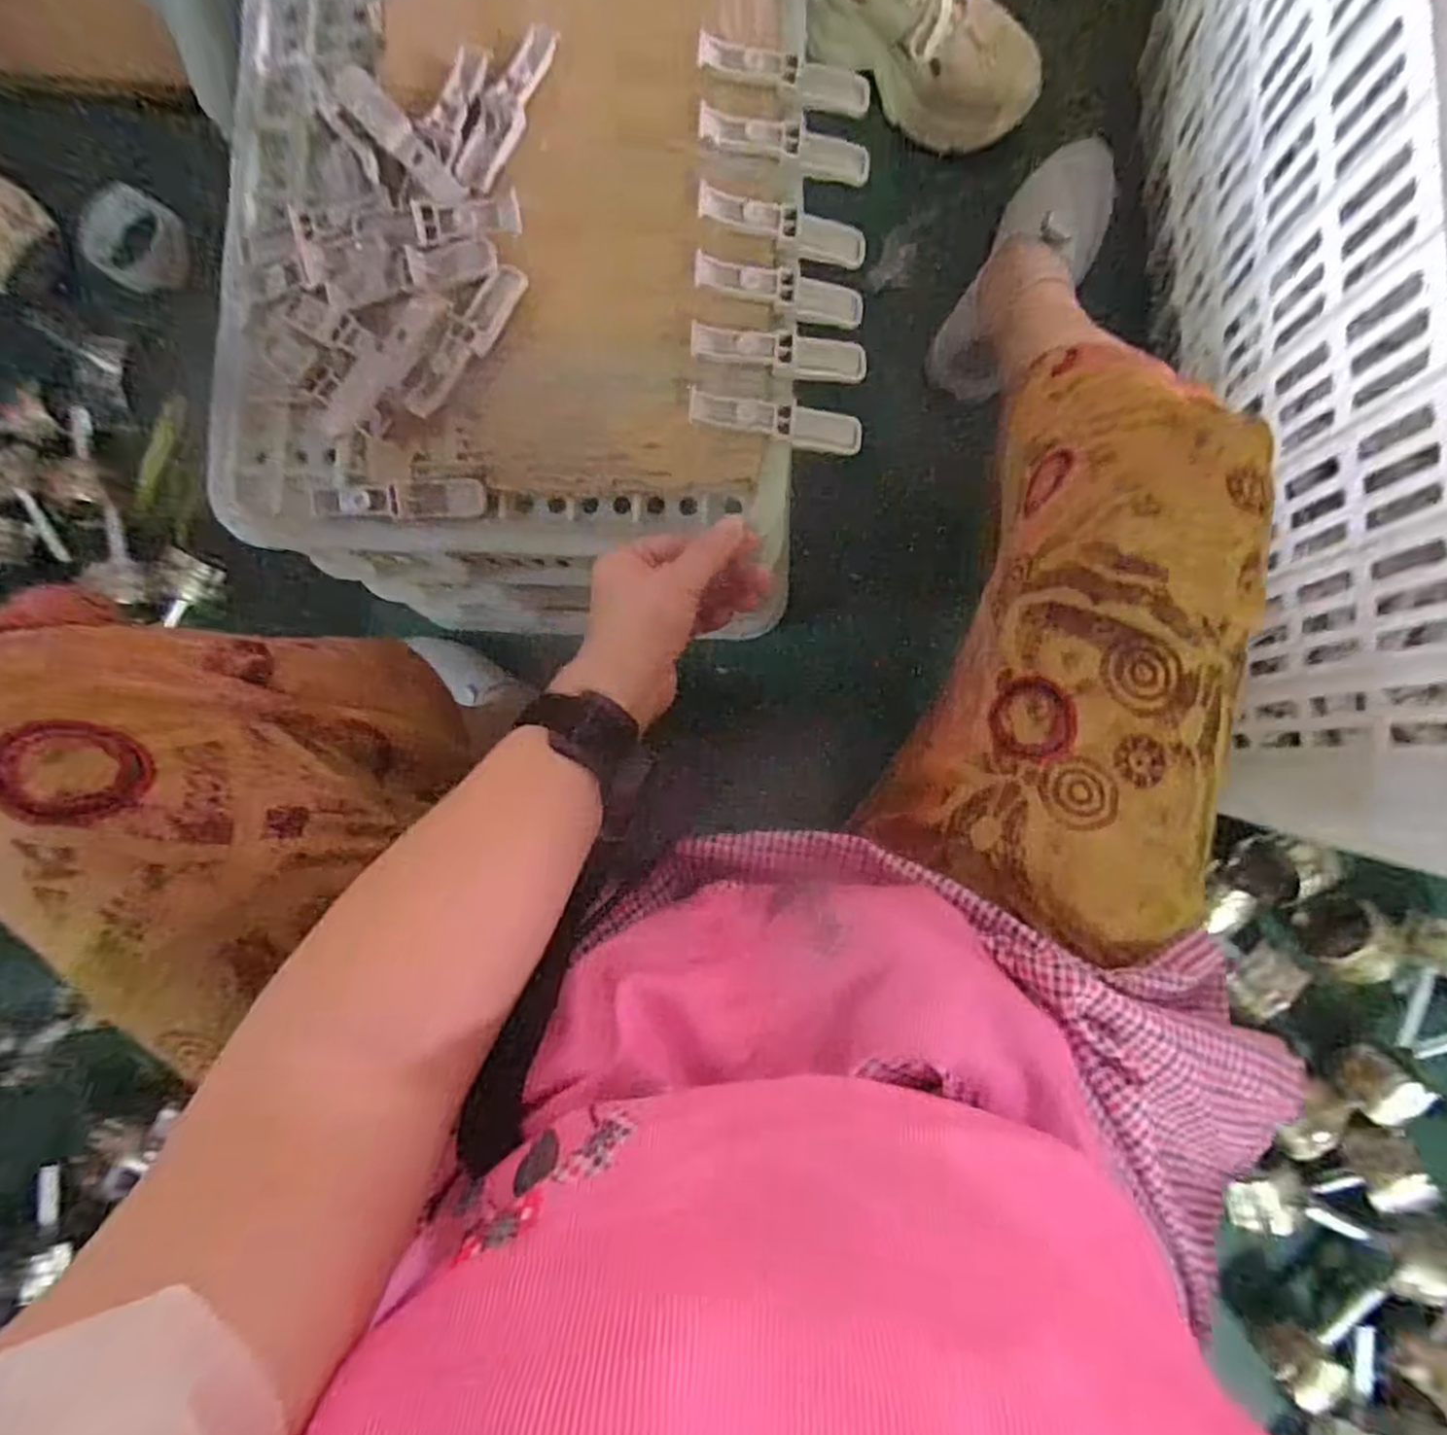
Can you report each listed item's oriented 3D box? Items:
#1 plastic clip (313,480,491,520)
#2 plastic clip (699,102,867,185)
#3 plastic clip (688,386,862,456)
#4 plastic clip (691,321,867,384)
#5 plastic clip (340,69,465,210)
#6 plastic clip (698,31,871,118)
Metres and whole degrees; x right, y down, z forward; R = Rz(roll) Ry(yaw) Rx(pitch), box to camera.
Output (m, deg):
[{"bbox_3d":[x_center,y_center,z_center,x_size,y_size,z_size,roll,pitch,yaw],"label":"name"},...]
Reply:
[{"bbox_3d":[-0.181,-0.121,0.427,0.095,0.011,0.021,-4,86,4],"label":"plastic clip"},{"bbox_3d":[0.035,-0.315,0.424,0.097,0.013,0.019,3,86,-17],"label":"plastic clip"},{"bbox_3d":[0.030,-0.163,0.420,0.098,0.011,0.023,3,86,-20],"label":"plastic clip"},{"bbox_3d":[0.032,-0.198,0.417,0.099,0.009,0.022,1,86,-16],"label":"plastic clip"},{"bbox_3d":[-0.176,-0.315,0.420,0.020,0.013,0.090,-40,84,1],"label":"plastic clip"},{"bbox_3d":[0.036,-0.357,0.424,0.097,0.015,0.025,3,86,-16],"label":"plastic clip"}]

